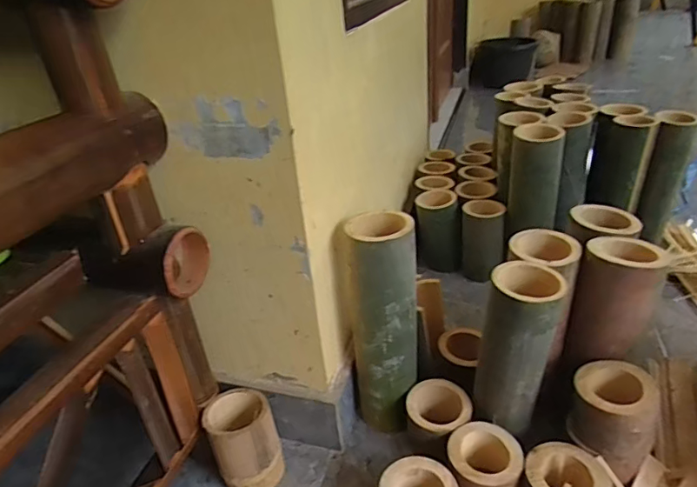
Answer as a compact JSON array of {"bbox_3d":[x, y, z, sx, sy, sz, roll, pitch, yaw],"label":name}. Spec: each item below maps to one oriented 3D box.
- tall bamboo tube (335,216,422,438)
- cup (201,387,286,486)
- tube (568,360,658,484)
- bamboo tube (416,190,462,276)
[{"bbox_3d":[0.051,0.116,0.711,0.097,0.306,0.113,-5,30,1],"label":"tall bamboo tube"},{"bbox_3d":[-0.140,0.272,0.685,0.086,0.119,0.083,-4,30,2],"label":"cup"},{"bbox_3d":[0.333,0.217,0.630,0.095,0.111,0.090,16,36,33],"label":"tube"},{"bbox_3d":[0.197,-0.025,1.094,0.092,0.157,0.084,-2,30,5],"label":"bamboo tube"}]

